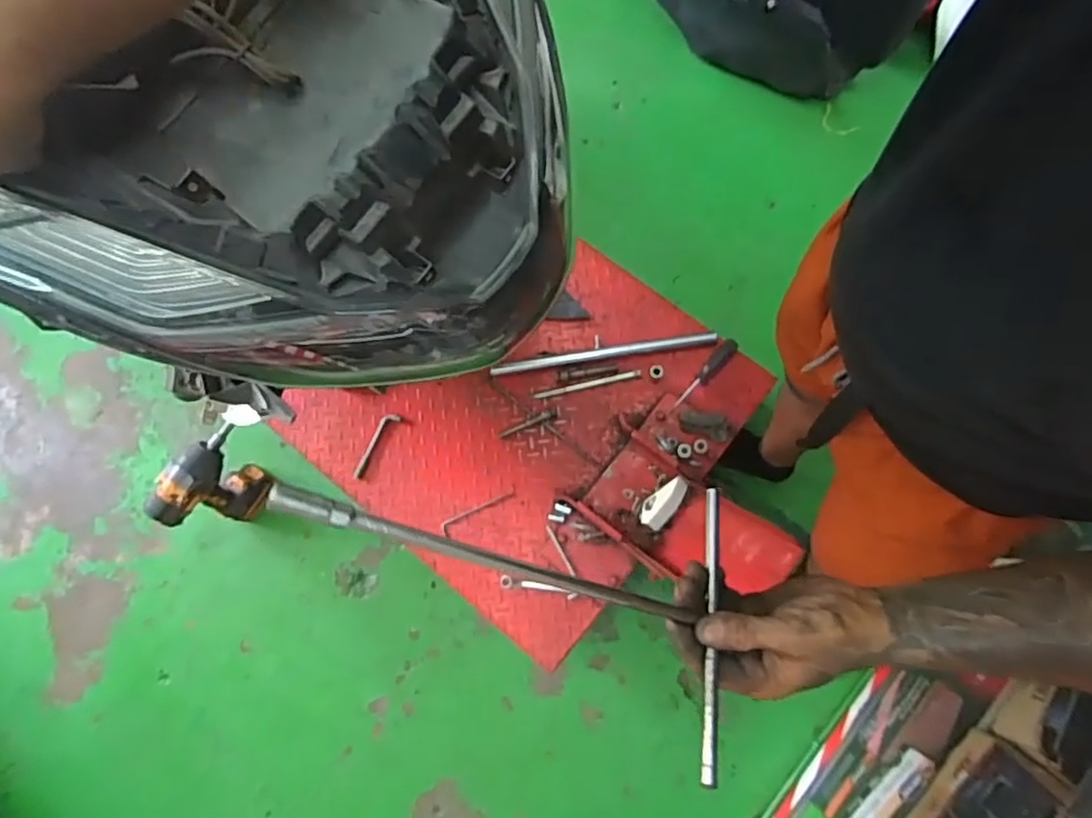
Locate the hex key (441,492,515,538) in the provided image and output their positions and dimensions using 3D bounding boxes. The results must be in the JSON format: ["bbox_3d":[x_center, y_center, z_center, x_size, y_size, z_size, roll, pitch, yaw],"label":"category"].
[{"bbox_3d":[-0.131,0.195,1.216,0.154,0.009,0.031,-31,77,-3],"label":"hex key"}]

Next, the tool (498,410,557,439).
[{"bbox_3d":[-0.036,0.030,1.249,0.117,0.007,0.018,-23,77,-1],"label":"tool"}]

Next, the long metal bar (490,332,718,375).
[{"bbox_3d":[0.113,-0.109,1.250,0.440,0.016,0.023,-8,77,2],"label":"long metal bar"}]

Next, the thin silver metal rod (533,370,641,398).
[{"bbox_3d":[0.081,-0.047,1.250,0.212,0.011,0.015,-12,77,2],"label":"thin silver metal rod"}]

